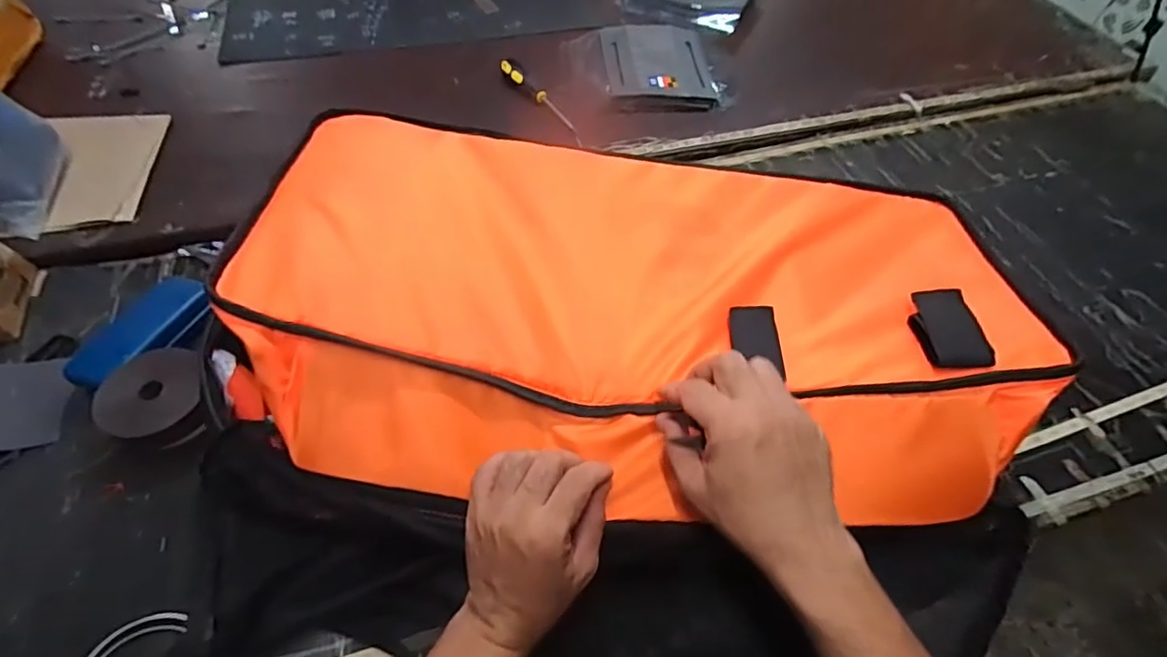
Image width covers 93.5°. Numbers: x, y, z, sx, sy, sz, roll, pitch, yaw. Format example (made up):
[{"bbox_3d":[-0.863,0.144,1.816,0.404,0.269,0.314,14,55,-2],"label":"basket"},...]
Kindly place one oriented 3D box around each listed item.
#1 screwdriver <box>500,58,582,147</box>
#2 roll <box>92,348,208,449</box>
[{"bbox_3d":[-0.065,-0.369,0.886,0.025,0.024,0.202,-36,75,-26],"label":"screwdriver"},{"bbox_3d":[-0.418,0.066,0.535,0.085,0.031,0.089,3,71,-28],"label":"roll"}]

